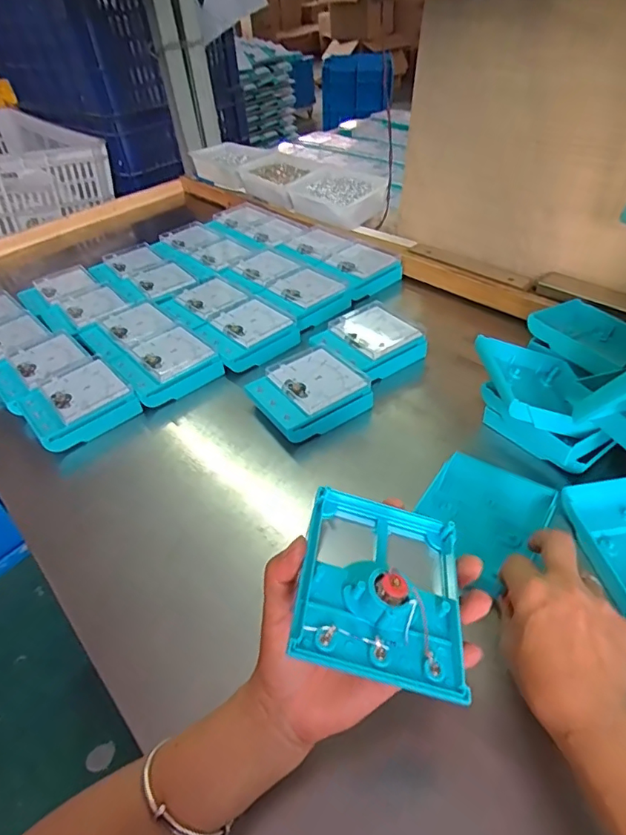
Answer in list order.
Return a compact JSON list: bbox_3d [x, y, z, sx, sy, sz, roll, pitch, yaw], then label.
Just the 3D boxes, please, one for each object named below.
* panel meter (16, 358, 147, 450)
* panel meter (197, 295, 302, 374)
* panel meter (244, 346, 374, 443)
[{"bbox_3d":[-0.285,-0.016,0.606,0.114,0.038,0.103,-33,48,-26],"label":"panel meter"},{"bbox_3d":[-0.090,-0.114,0.689,0.116,0.035,0.107,-32,48,-25],"label":"panel meter"},{"bbox_3d":[-0.007,-0.027,0.590,0.117,0.045,0.110,-27,46,-20],"label":"panel meter"}]

